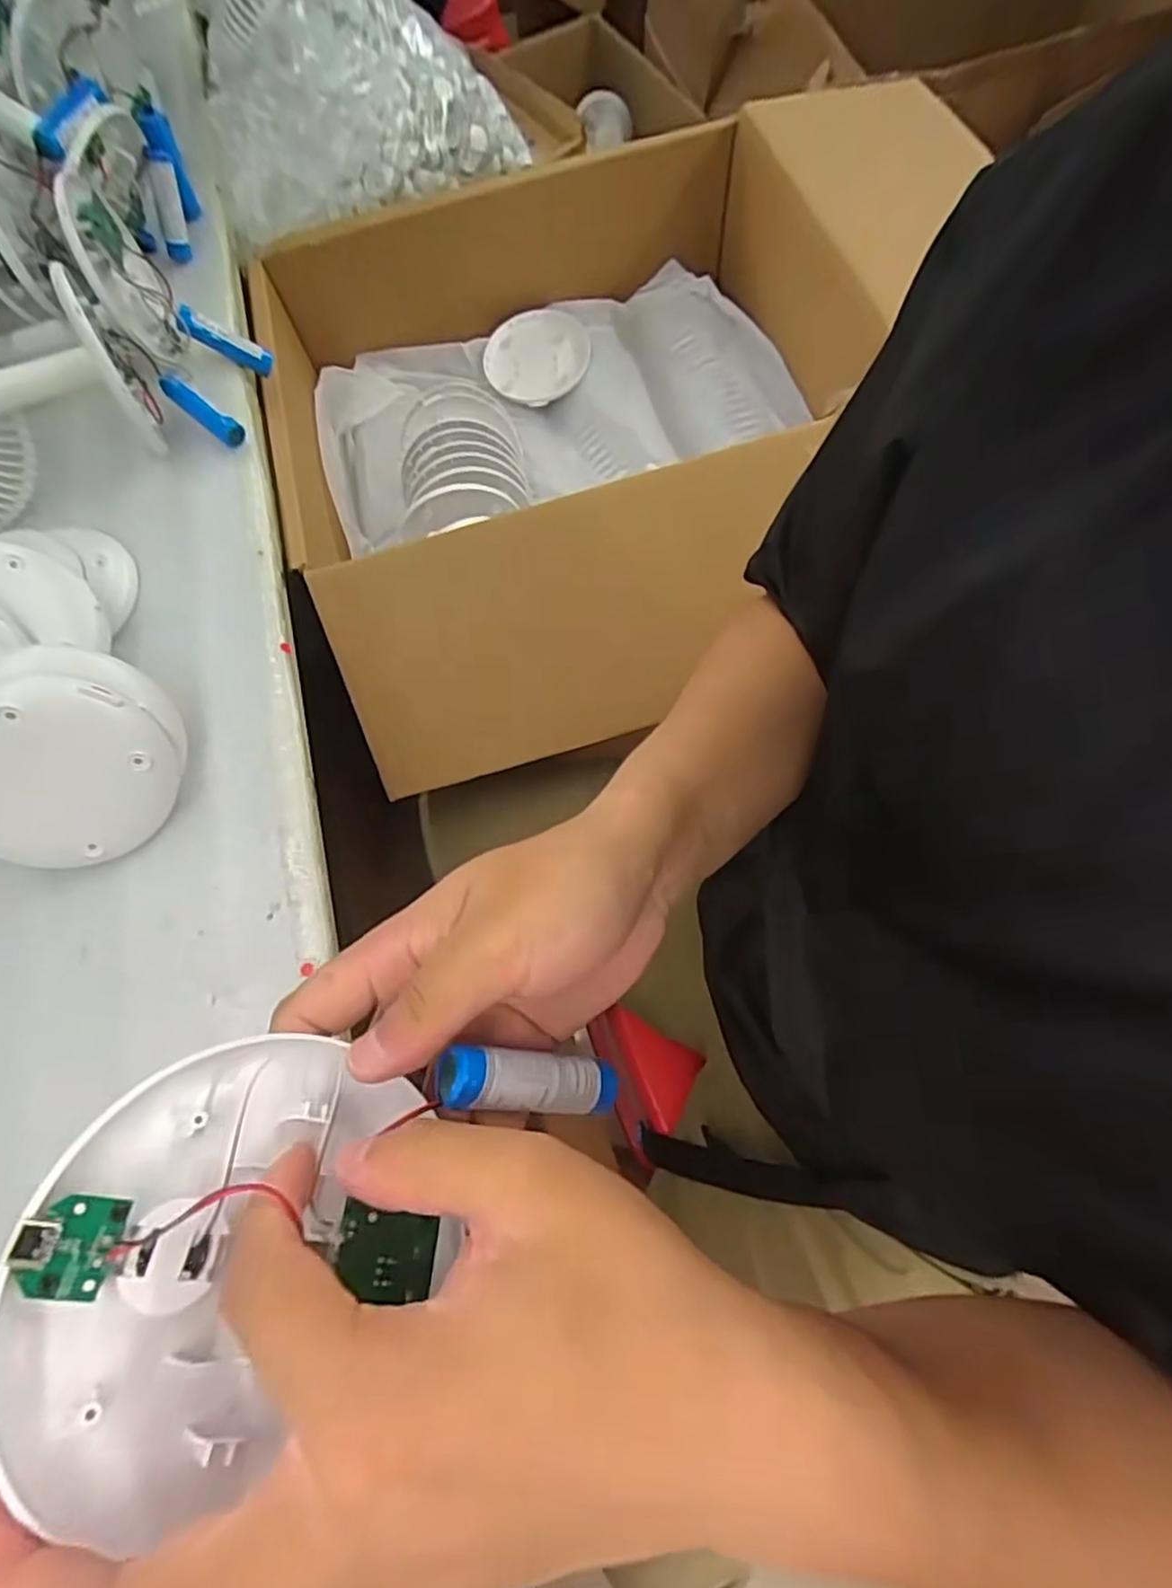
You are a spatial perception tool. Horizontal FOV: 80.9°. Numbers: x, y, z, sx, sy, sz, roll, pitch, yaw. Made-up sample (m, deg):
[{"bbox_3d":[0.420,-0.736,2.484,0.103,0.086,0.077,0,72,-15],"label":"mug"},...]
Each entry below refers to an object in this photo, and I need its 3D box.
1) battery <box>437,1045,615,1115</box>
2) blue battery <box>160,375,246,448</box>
[{"bbox_3d":[-0.017,0.096,0.231,0.067,0.013,0.018,21,67,-34],"label":"battery"},{"bbox_3d":[-0.279,-0.279,0.504,0.067,0.018,0.018,37,75,-1],"label":"blue battery"}]

